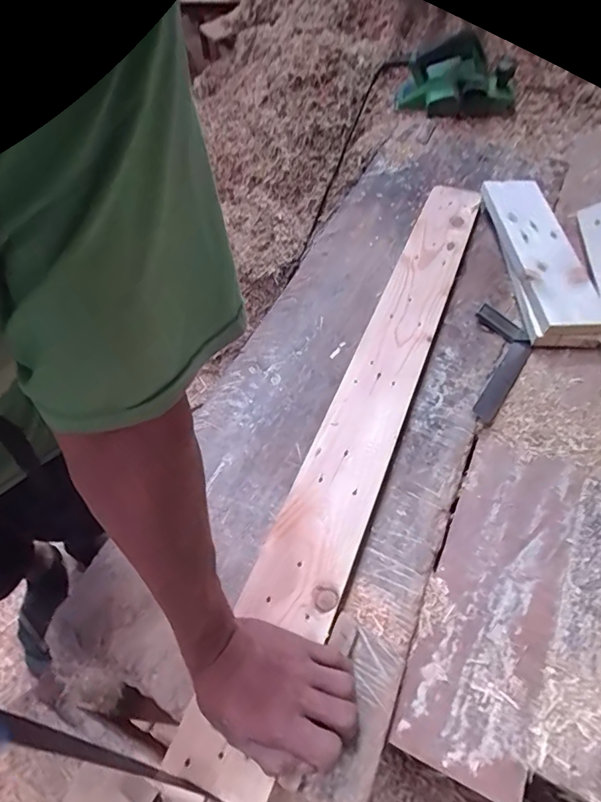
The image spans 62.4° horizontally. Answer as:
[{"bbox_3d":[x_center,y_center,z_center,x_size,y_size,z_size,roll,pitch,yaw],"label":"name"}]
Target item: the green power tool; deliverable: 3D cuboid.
[{"bbox_3d":[0.302,-0.618,0.948,0.102,0.134,0.255,-29,49,-21],"label":"green power tool"}]

